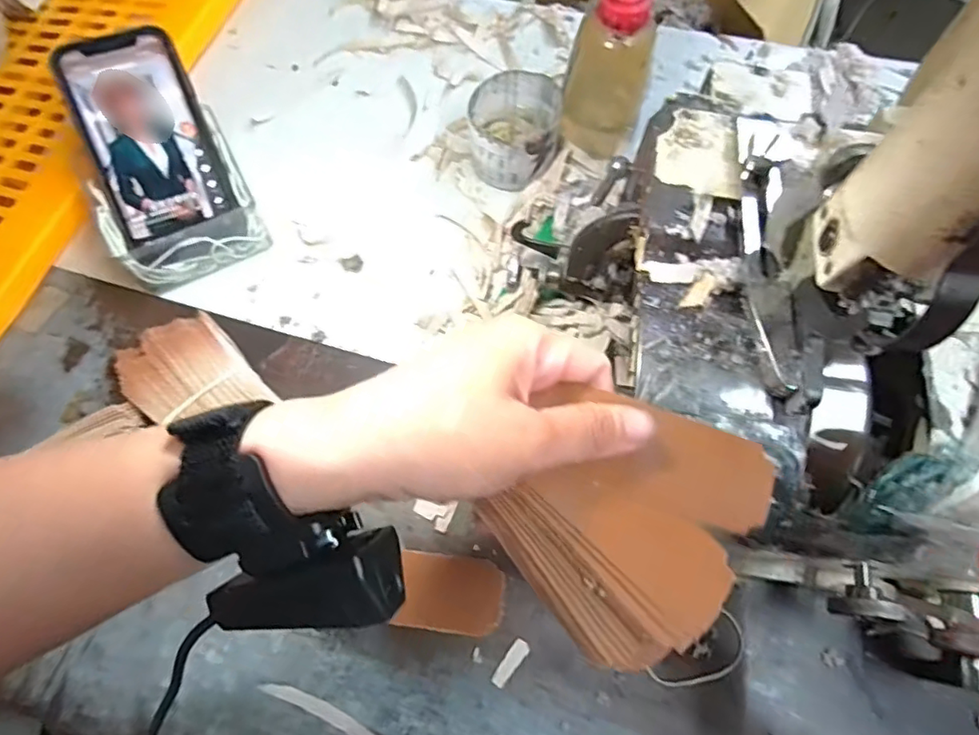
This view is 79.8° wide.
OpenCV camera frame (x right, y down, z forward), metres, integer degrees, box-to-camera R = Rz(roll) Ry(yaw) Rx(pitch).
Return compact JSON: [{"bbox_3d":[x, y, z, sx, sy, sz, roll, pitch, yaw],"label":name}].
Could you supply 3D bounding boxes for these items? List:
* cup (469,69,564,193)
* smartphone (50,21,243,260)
[{"bbox_3d":[0.019,-0.180,0.447,0.067,0.048,0.072,1,70,-2],"label":"cup"},{"bbox_3d":[-0.229,-0.154,0.394,0.079,0.012,0.145,-24,95,-12],"label":"smartphone"}]

